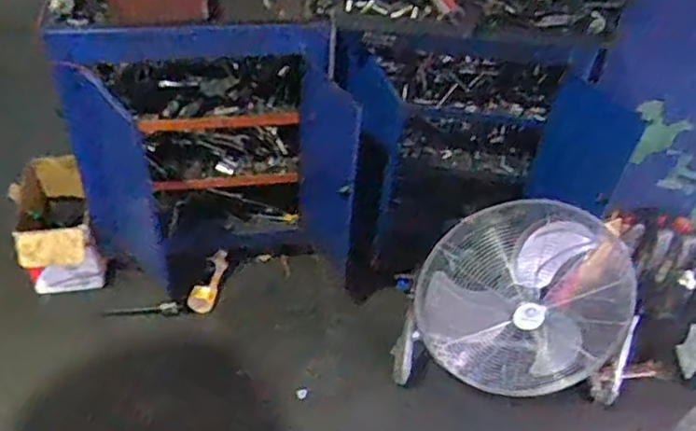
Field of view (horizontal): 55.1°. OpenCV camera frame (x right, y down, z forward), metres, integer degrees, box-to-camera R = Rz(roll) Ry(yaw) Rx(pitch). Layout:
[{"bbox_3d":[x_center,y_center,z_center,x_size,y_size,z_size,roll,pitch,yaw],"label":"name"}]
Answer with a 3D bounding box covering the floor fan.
[{"bbox_3d":[0.441,0.221,1.667,0.586,0.470,0.244,2,48,1],"label":"floor fan"}]

